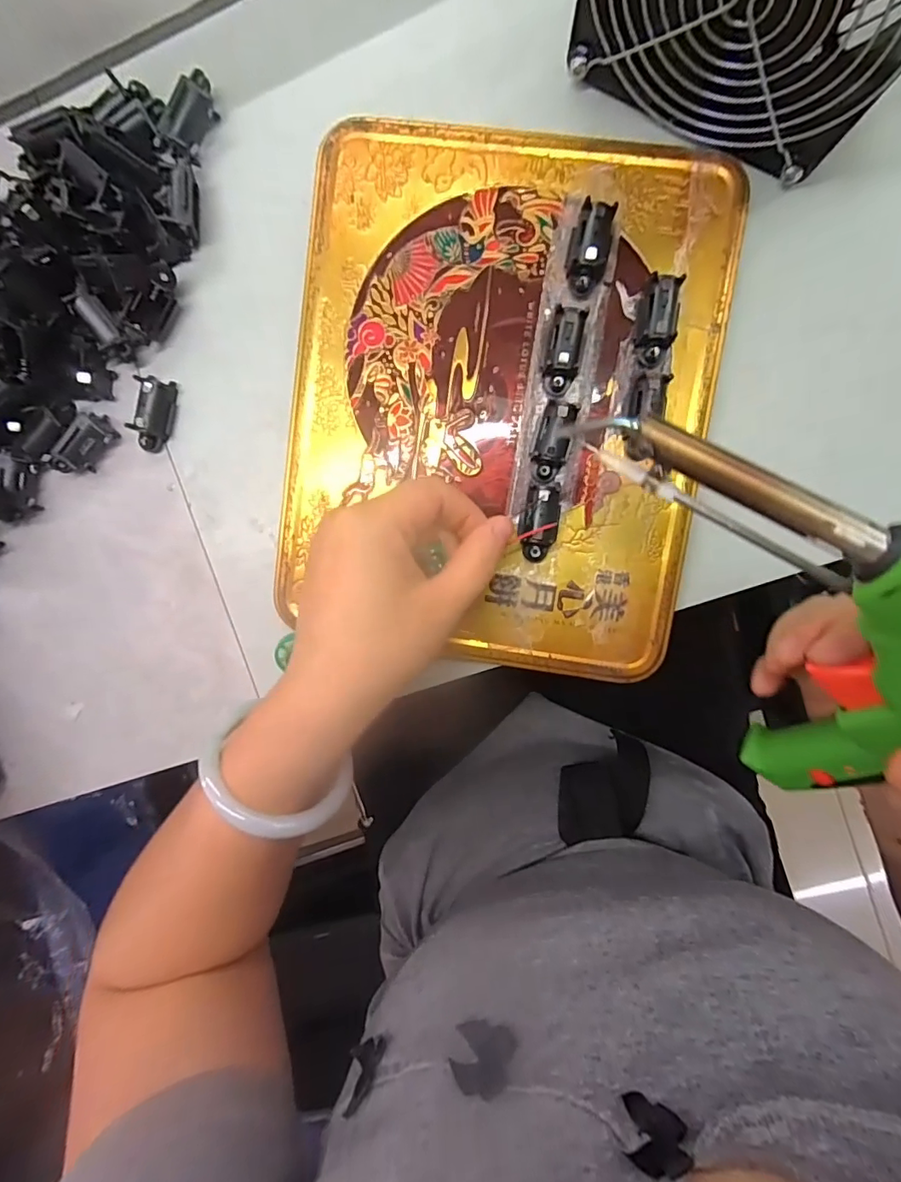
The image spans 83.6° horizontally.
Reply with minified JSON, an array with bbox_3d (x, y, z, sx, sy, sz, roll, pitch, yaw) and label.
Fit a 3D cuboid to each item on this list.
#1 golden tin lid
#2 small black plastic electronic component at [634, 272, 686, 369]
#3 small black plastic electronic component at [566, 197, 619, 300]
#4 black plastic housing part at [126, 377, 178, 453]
[{"bbox_3d":[0.020,-0.084,0.230,0.189,0.012,0.232,8,96,3],"label":"golden tin lid"},{"bbox_3d":[0.091,-0.118,0.221,0.016,0.013,0.035,7,96,4],"label":"small black plastic electronic component"},{"bbox_3d":[0.061,-0.148,0.218,0.019,0.016,0.034,10,96,3],"label":"small black plastic electronic component"},{"bbox_3d":[-0.150,-0.088,0.252,0.015,0.011,0.035,14,96,3],"label":"black plastic housing part"}]

